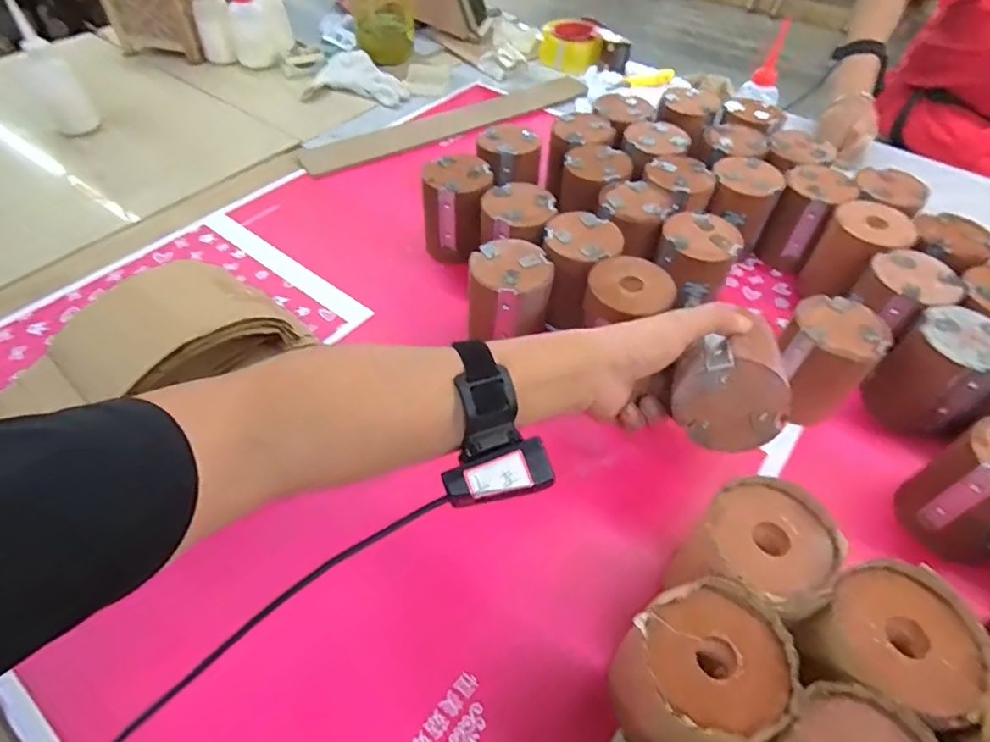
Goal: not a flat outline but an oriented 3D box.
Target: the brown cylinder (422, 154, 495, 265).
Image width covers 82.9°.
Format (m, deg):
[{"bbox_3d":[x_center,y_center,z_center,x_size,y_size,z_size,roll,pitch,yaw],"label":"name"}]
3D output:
[{"bbox_3d":[-0.045,-0.192,0.665,0.081,0.103,0.089,2,51,-1],"label":"brown cylinder"}]

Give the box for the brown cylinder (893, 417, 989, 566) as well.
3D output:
[{"bbox_3d":[0.387,0.095,0.441,0.079,0.092,0.078,-29,58,-23],"label":"brown cylinder"}]

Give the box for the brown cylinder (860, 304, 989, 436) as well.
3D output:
[{"bbox_3d":[0.408,0.001,0.519,0.076,0.094,0.077,-25,57,-21],"label":"brown cylinder"}]

